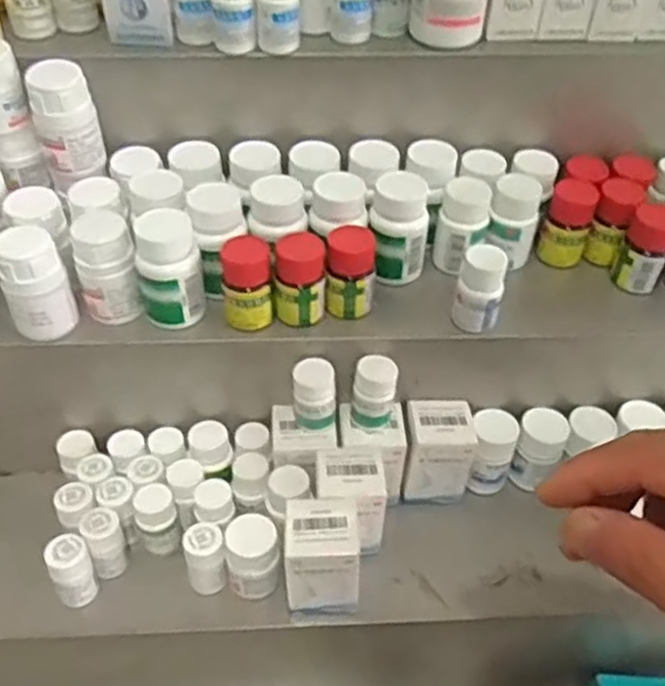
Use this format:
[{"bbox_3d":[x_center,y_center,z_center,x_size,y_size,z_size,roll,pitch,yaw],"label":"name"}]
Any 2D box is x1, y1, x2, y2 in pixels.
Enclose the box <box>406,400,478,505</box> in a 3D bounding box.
[{"bbox_3d":[0.071,0.077,0.504,0.041,0.065,0.040,-2,45,-4],"label":"box"}]

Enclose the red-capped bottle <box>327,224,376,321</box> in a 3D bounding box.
[{"bbox_3d":[0.011,-0.043,0.458,0.028,0.054,0.024,-3,45,-5],"label":"red-capped bottle"}]

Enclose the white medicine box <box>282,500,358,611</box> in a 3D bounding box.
[{"bbox_3d":[-0.007,0.127,0.438,0.041,0.060,0.042,-2,45,-3],"label":"white medicine box"}]

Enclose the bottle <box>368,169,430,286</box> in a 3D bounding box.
[{"bbox_3d":[0.043,-0.074,0.478,0.037,0.066,0.031,5,45,4],"label":"bottle"}]

